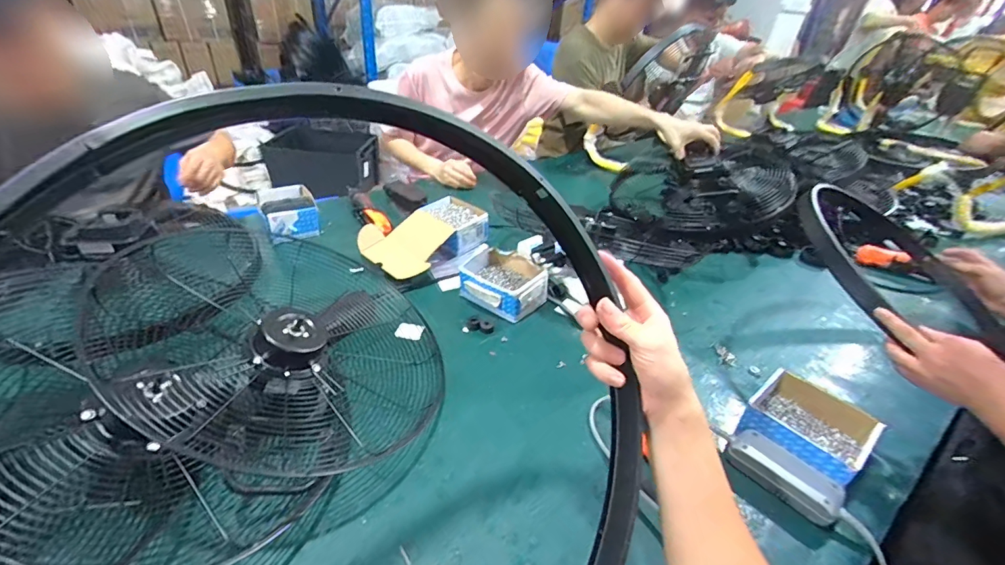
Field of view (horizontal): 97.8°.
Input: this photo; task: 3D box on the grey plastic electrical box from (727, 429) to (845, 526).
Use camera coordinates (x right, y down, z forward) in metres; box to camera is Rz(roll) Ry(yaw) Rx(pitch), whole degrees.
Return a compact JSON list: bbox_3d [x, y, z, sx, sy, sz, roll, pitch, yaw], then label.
[{"bbox_3d":[0.360,0.242,0.564,0.047,0.035,0.124,-24,45,-35],"label":"grey plastic electrical box"}]

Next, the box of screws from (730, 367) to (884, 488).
[{"bbox_3d":[0.415,0.195,0.594,0.103,0.067,0.142,-24,44,-36],"label":"box of screws"}]

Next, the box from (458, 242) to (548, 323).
[{"bbox_3d":[0.003,-0.002,0.884,0.163,0.068,0.140,28,41,28],"label":"box"}]

